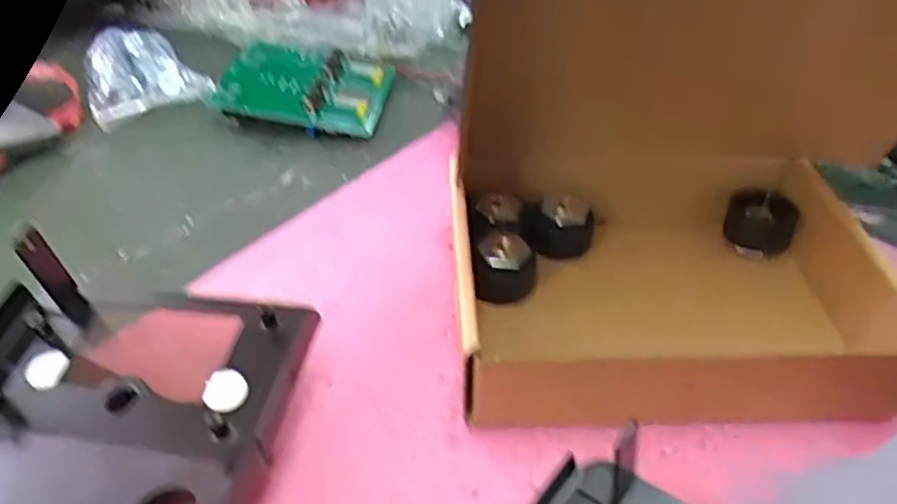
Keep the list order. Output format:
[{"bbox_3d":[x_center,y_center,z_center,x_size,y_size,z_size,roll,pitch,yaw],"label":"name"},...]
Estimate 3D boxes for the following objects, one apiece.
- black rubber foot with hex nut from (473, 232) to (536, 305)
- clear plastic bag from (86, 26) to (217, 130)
[{"bbox_3d":[0.025,0.009,0.320,0.028,0.028,0.024,9,41,10],"label":"black rubber foot with hex nut"},{"bbox_3d":[-0.208,-0.124,0.481,0.071,0.019,0.113,-20,45,-20],"label":"clear plastic bag"}]

